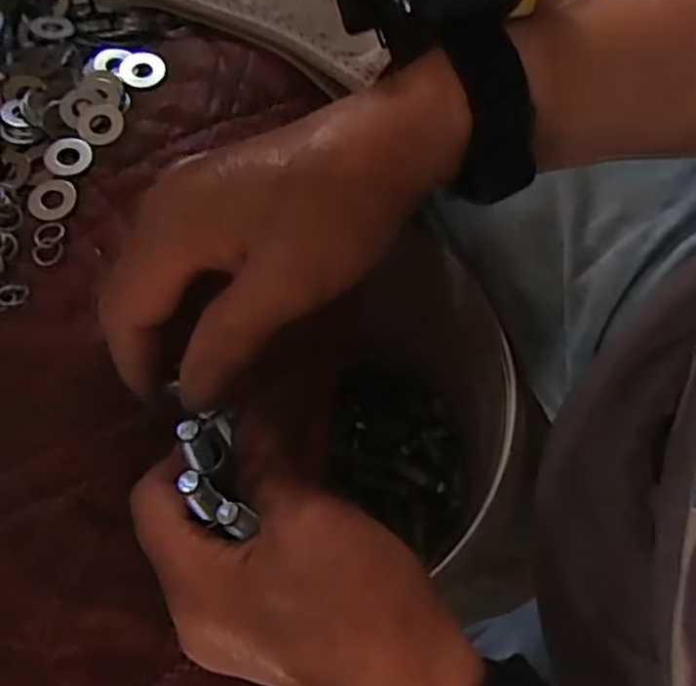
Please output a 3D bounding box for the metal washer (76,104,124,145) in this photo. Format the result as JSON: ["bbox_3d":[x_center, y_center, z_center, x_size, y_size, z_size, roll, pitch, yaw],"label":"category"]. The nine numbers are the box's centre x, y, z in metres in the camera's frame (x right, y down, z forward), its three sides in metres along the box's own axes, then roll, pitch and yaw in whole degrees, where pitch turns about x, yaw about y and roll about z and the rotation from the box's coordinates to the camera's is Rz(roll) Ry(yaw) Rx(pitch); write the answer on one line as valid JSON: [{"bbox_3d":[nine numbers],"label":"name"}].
[{"bbox_3d":[-0.118,-0.104,0.338,0.022,0.004,0.021,-1,63,3],"label":"metal washer"}]

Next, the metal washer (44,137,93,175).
[{"bbox_3d":[-0.131,-0.087,0.333,0.021,0.004,0.019,-12,63,-2],"label":"metal washer"}]

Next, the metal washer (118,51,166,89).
[{"bbox_3d":[-0.101,-0.135,0.352,0.023,0.004,0.020,7,77,1],"label":"metal washer"}]

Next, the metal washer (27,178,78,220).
[{"bbox_3d":[-0.134,-0.066,0.322,0.021,0.004,0.021,-1,63,3],"label":"metal washer"}]

